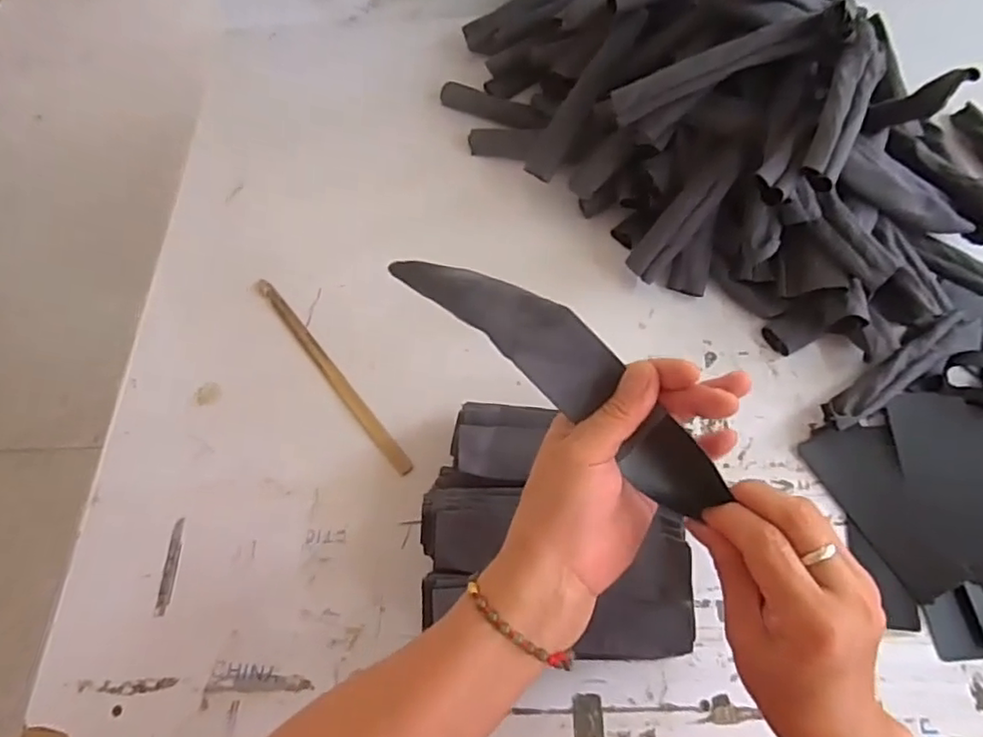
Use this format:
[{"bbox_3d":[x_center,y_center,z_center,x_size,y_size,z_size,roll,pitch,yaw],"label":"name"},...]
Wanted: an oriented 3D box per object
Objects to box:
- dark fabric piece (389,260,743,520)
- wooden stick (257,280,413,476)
[{"bbox_3d":[0.038,-0.004,0.356,0.217,0.023,0.041,41,73,12],"label":"dark fabric piece"},{"bbox_3d":[-0.159,0.002,0.626,0.016,0.006,0.266,-36,65,-14],"label":"wooden stick"}]

